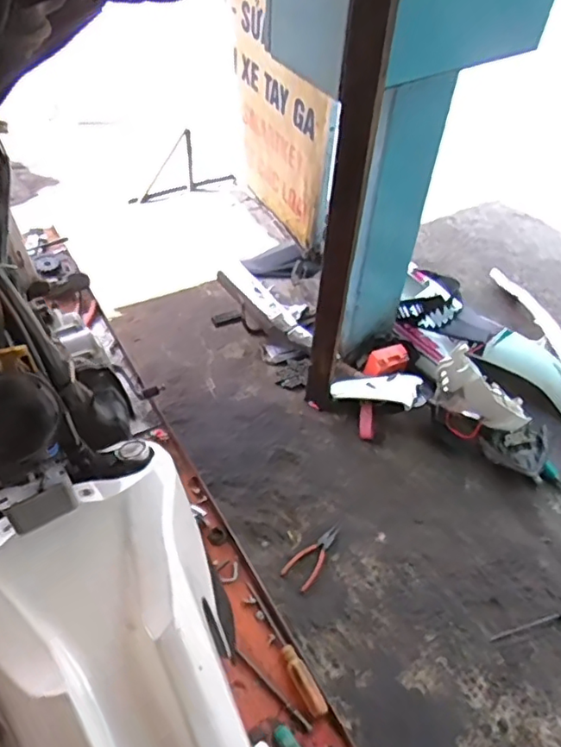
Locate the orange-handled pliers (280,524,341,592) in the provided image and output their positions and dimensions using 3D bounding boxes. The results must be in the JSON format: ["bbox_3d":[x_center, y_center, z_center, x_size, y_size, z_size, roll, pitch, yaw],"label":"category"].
[{"bbox_3d":[0.092,0.477,1.528,0.081,0.021,0.198,36,56,22],"label":"orange-handled pliers"}]

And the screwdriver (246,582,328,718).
[{"bbox_3d":[0.006,0.454,0.969,0.030,0.028,0.238,-22,56,-21],"label":"screwdriver"}]

